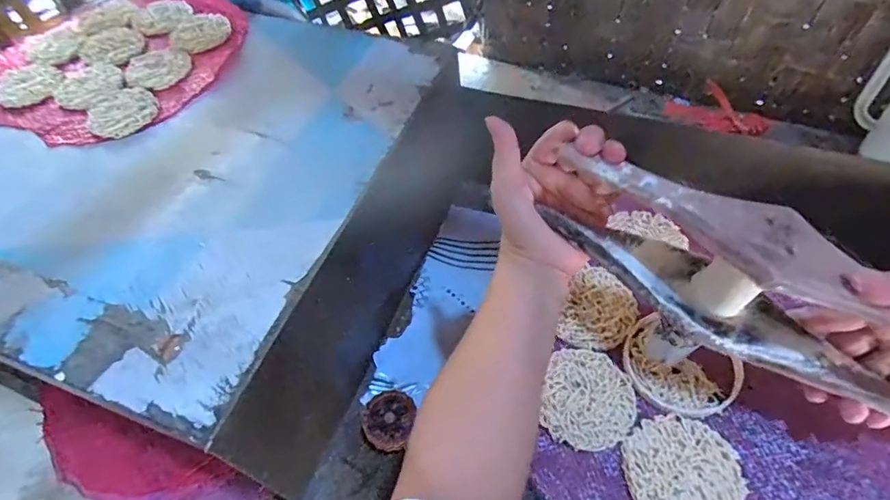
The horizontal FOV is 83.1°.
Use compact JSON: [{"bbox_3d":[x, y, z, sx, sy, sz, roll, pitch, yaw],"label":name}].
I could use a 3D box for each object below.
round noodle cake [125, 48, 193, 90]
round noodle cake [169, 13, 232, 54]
[{"bbox_3d":[-0.363,-0.230,0.638,0.079,0.005,0.081,-1,55,2],"label":"round noodle cake"},{"bbox_3d":[-0.333,-0.295,0.683,0.077,0.009,0.083,-1,55,2],"label":"round noodle cake"}]

